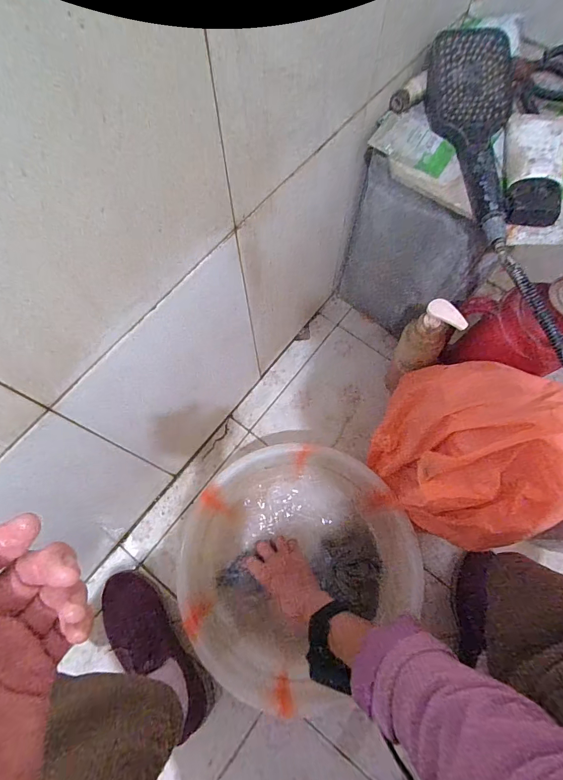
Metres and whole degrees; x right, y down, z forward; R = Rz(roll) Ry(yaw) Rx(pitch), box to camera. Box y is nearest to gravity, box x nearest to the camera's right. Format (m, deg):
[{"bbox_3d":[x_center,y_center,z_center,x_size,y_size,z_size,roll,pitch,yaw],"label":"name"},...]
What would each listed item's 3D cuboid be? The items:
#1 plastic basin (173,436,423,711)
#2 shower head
[{"bbox_3d":[0.020,0.264,0.601,0.318,0.117,0.339,-1,70,2],"label":"plastic basin"},{"bbox_3d":[0.236,-0.305,0.455,0.097,0.051,0.268,1,70,0],"label":"shower head"}]

